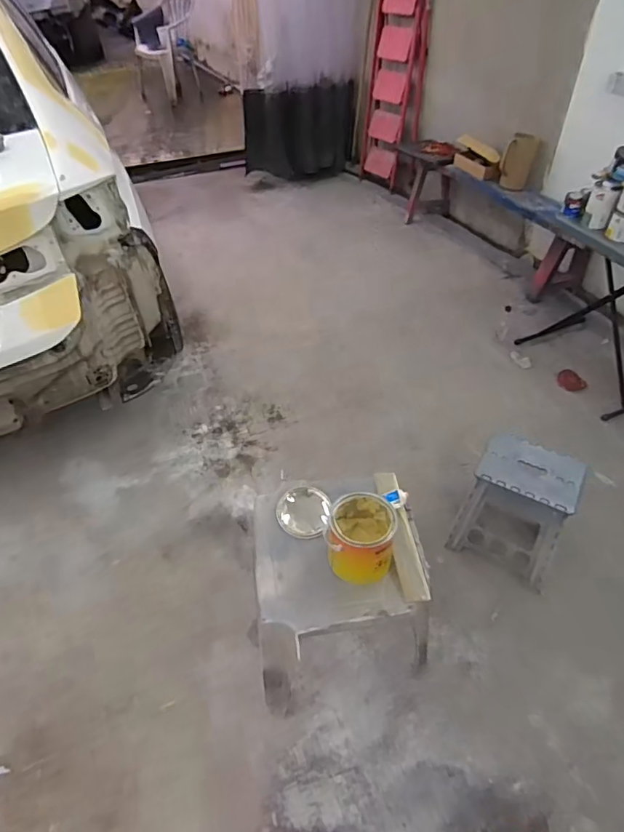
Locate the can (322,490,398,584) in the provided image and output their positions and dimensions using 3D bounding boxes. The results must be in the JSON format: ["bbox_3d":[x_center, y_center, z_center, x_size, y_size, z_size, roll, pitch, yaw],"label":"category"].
[{"bbox_3d":[0.119,0.290,1.233,0.156,0.154,0.161,-1,46,1],"label":"can"}]

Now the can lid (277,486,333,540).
[{"bbox_3d":[-0.024,0.259,1.381,0.142,0.021,0.144,-3,49,3],"label":"can lid"}]

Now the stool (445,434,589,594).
[{"bbox_3d":[0.656,0.286,1.592,0.323,0.351,0.254,30,54,27],"label":"stool"}]

